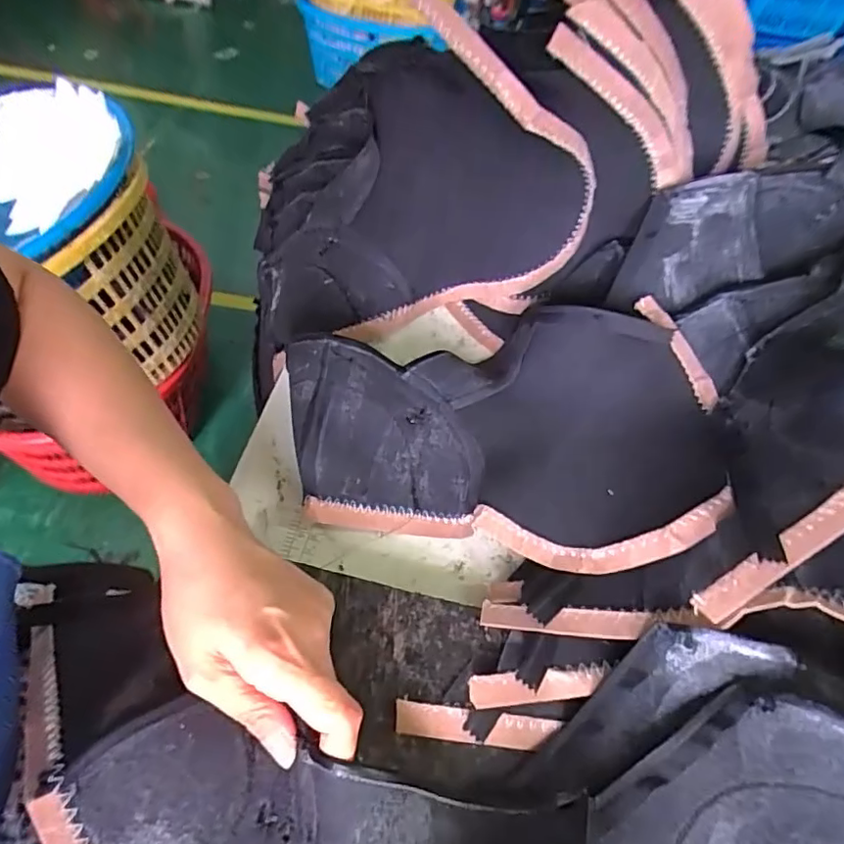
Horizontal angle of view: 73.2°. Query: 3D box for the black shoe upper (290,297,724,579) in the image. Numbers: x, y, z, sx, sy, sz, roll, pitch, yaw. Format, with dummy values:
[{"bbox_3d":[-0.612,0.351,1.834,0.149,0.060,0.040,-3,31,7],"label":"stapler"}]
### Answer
[{"bbox_3d":[0.053,-0.007,0.416,0.303,0.067,0.204,12,55,3],"label":"black shoe upper"}]

